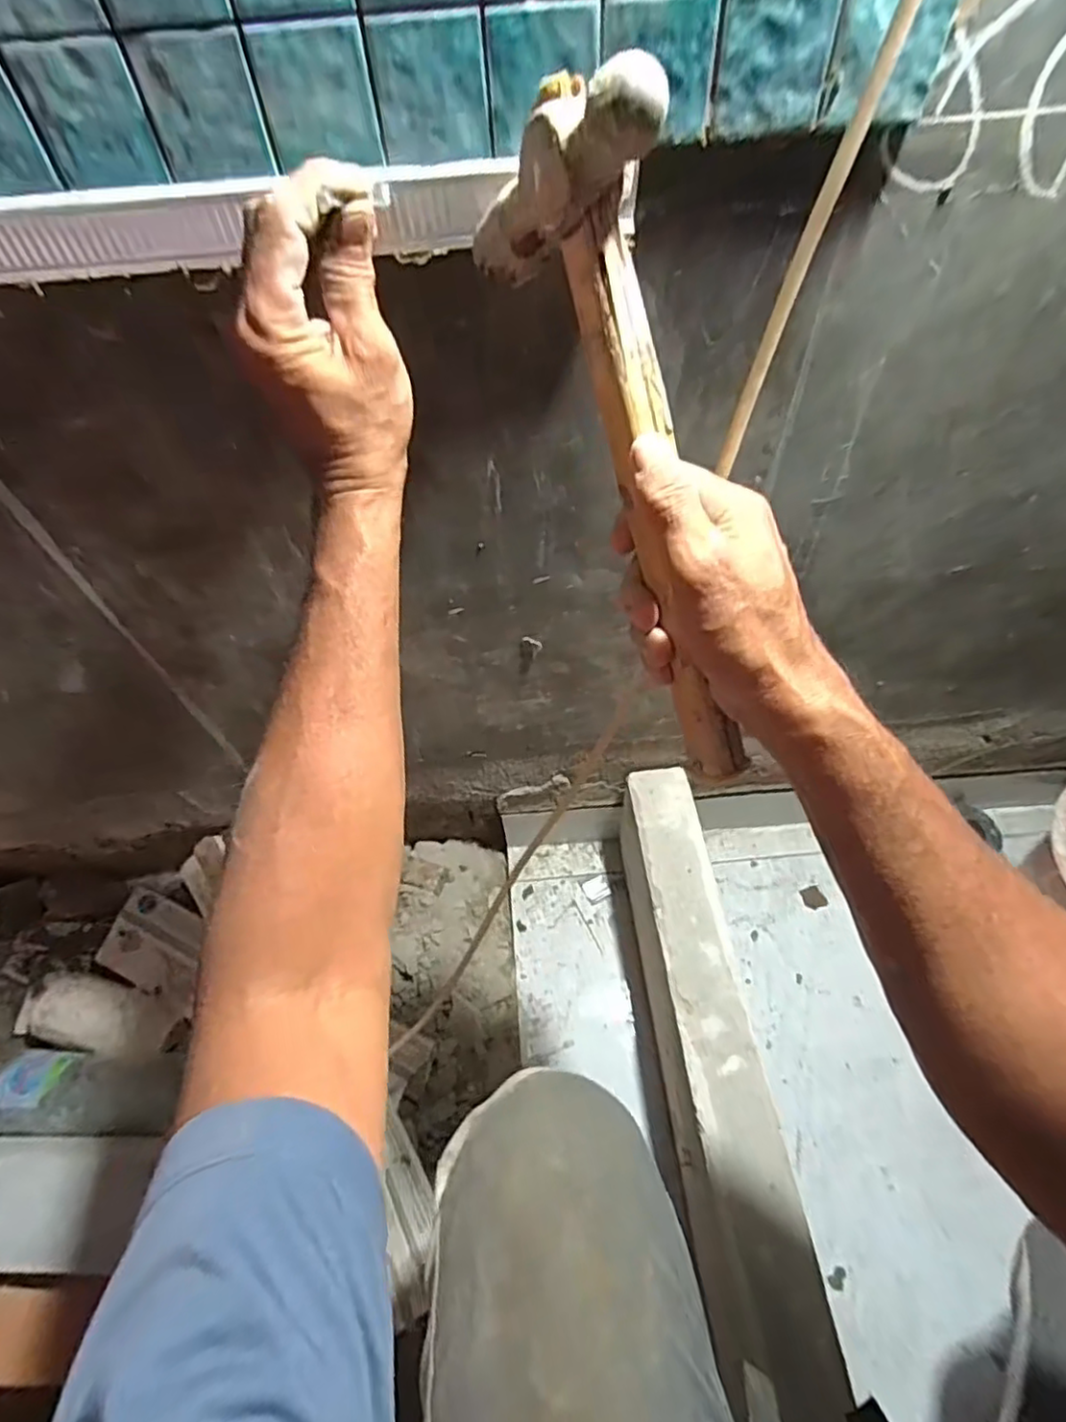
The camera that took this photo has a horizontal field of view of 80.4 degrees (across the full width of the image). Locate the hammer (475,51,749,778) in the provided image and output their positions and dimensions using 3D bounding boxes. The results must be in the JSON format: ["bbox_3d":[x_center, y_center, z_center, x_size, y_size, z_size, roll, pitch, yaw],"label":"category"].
[{"bbox_3d":[0.053,-0.101,0.300,0.045,0.305,0.093,-23,19,-13],"label":"hammer"}]

